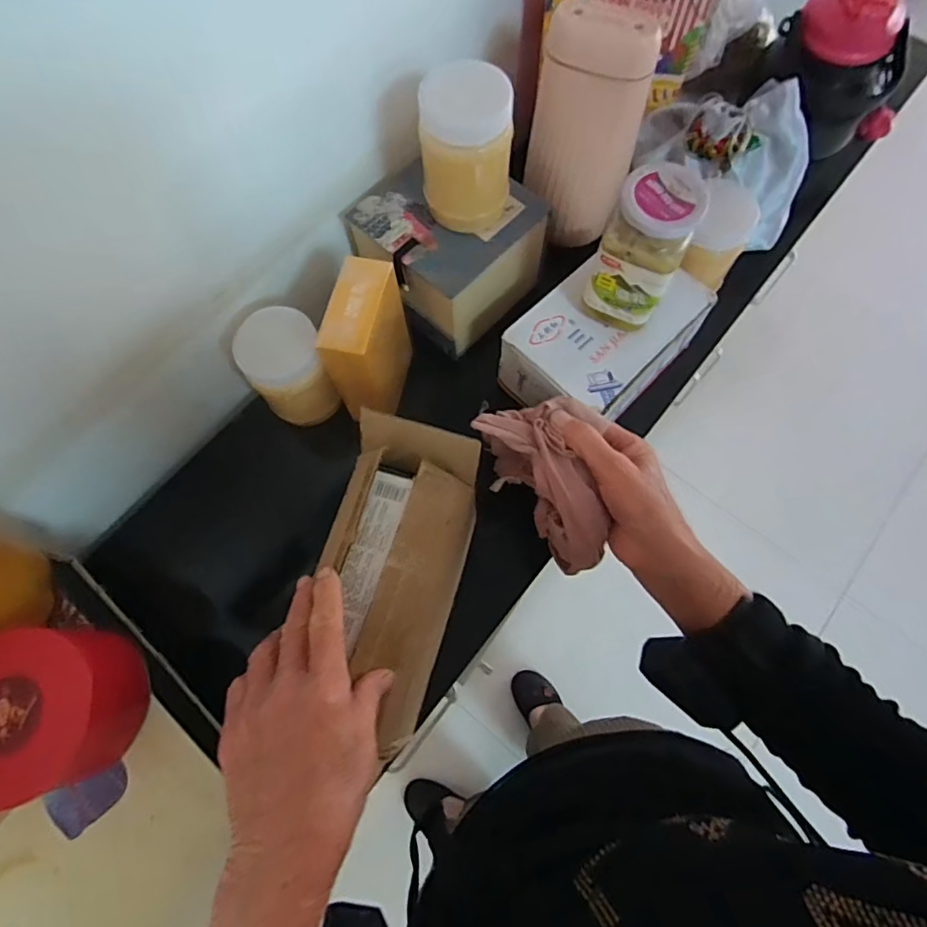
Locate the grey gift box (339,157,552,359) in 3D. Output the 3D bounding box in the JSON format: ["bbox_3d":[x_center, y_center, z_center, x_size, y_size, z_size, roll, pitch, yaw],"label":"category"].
[{"bbox_3d":[-0.016,-0.214,0.542,0.162,0.092,0.144,37,75,13],"label":"grey gift box"}]

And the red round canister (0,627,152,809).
[{"bbox_3d":[-0.284,0.169,0.368,0.100,0.069,0.096,0,71,1],"label":"red round canister"}]

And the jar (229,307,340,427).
[{"bbox_3d":[-0.152,-0.082,0.478,0.064,0.088,0.064,-28,72,-8],"label":"jar"}]

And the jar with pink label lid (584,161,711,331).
[{"bbox_3d":[0.141,-0.166,0.434,0.064,0.122,0.058,26,73,10],"label":"jar with pink label lid"}]

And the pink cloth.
[{"bbox_3d":[0.066,0.013,0.405,0.067,0.043,0.132,-28,82,-8],"label":"pink cloth"}]

